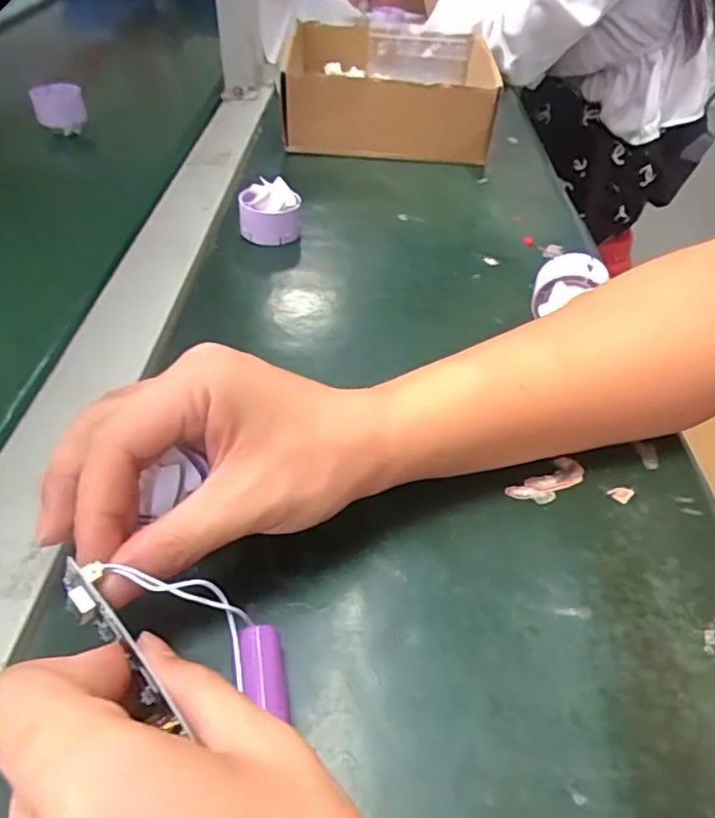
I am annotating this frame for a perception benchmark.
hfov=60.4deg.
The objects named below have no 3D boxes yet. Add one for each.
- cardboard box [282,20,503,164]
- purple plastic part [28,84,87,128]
[{"bbox_3d":[0.026,-0.331,0.645,0.199,0.073,0.197,1,43,-5],"label":"cardboard box"},{"bbox_3d":[-0.286,-0.290,0.588,0.045,0.039,0.031,-17,48,-23],"label":"purple plastic part"}]

